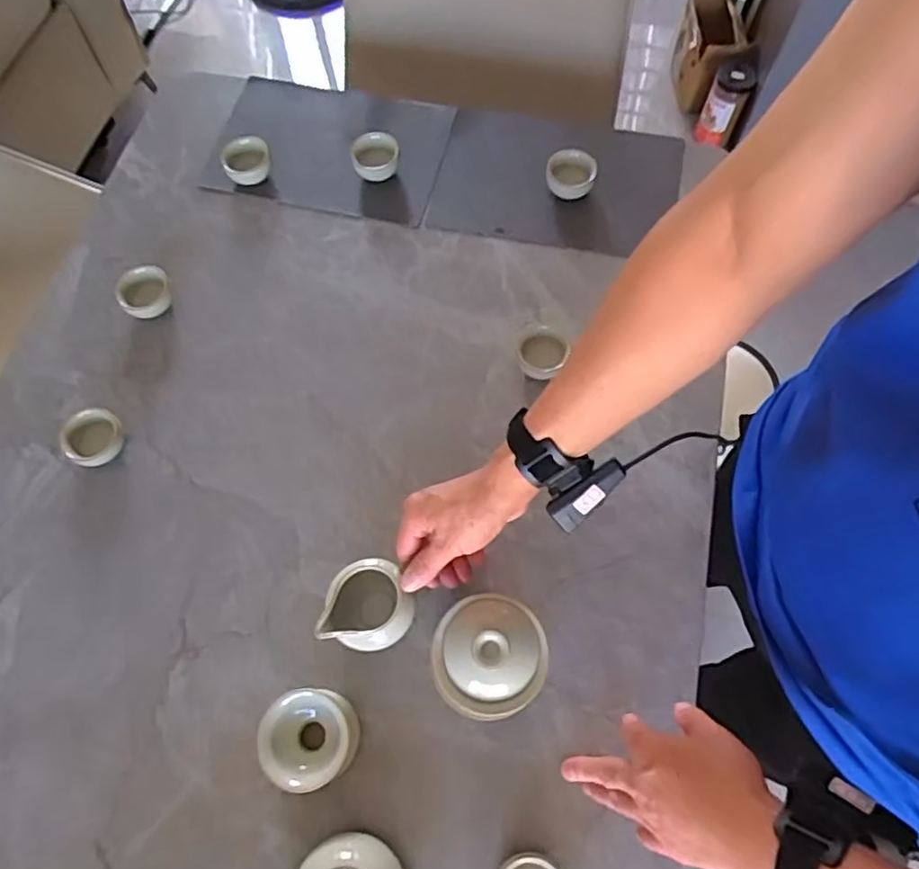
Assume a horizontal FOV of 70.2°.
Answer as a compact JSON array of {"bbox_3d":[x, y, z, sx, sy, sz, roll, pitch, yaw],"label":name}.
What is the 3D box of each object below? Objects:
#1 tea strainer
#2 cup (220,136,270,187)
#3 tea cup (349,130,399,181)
[{"bbox_3d":[-0.128,0.260,0.563,0.074,0.045,0.075,-5,69,-1],"label":"tea strainer"},{"bbox_3d":[-0.261,-0.335,0.807,0.056,0.033,0.054,0,69,1],"label":"cup"},{"bbox_3d":[-0.104,-0.344,0.812,0.057,0.030,0.057,0,69,1],"label":"tea cup"}]

